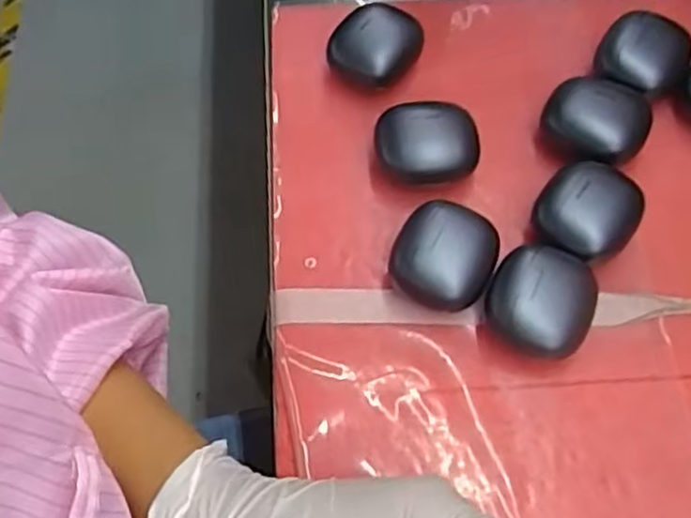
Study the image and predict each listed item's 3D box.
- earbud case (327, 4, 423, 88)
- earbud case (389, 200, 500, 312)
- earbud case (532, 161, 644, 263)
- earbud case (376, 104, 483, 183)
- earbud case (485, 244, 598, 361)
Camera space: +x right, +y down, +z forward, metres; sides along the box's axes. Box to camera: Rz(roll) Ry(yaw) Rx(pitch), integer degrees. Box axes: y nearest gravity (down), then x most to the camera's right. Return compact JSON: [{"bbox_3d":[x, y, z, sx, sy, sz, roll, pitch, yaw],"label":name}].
[{"bbox_3d":[0.020,-0.129,0.433,0.047,0.032,0.049,28,66,14],"label":"earbud case"},{"bbox_3d":[0.051,0.001,0.366,0.049,0.032,0.051,25,65,13],"label":"earbud case"},{"bbox_3d":[0.127,-0.023,0.378,0.050,0.030,0.052,20,64,10],"label":"earbud case"},{"bbox_3d":[0.046,-0.063,0.400,0.055,0.024,0.045,-3,62,-1],"label":"earbud case"},{"bbox_3d":[0.098,0.022,0.356,0.049,0.031,0.054,26,65,13],"label":"earbud case"}]

